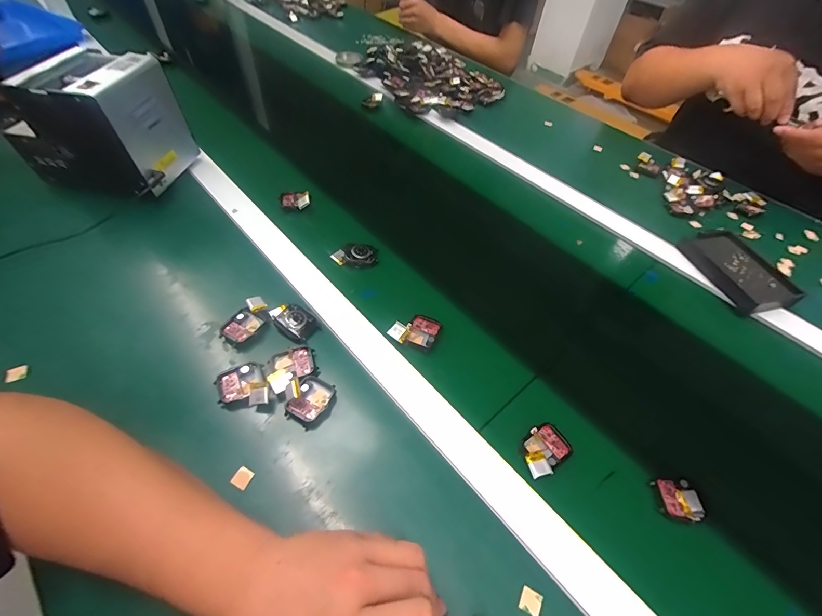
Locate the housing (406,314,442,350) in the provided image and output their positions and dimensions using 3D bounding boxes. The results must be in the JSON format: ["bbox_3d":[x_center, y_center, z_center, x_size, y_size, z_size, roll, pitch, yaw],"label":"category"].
[{"bbox_3d":[0.014,0.025,0.430,0.034,0.007,0.043,24,56,13],"label":"housing"}]

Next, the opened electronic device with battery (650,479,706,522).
[{"bbox_3d":[0.245,0.175,0.340,0.039,0.008,0.034,2,54,-3],"label":"opened electronic device with battery"}]

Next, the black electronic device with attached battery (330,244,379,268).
[{"bbox_3d":[-0.073,-0.069,0.494,0.059,0.019,0.028,-4,54,-7],"label":"black electronic device with attached battery"}]

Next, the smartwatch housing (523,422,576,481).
[{"bbox_3d":[0.127,0.135,0.354,0.055,0.013,0.037,-30,61,-23],"label":"smartwatch housing"}]

